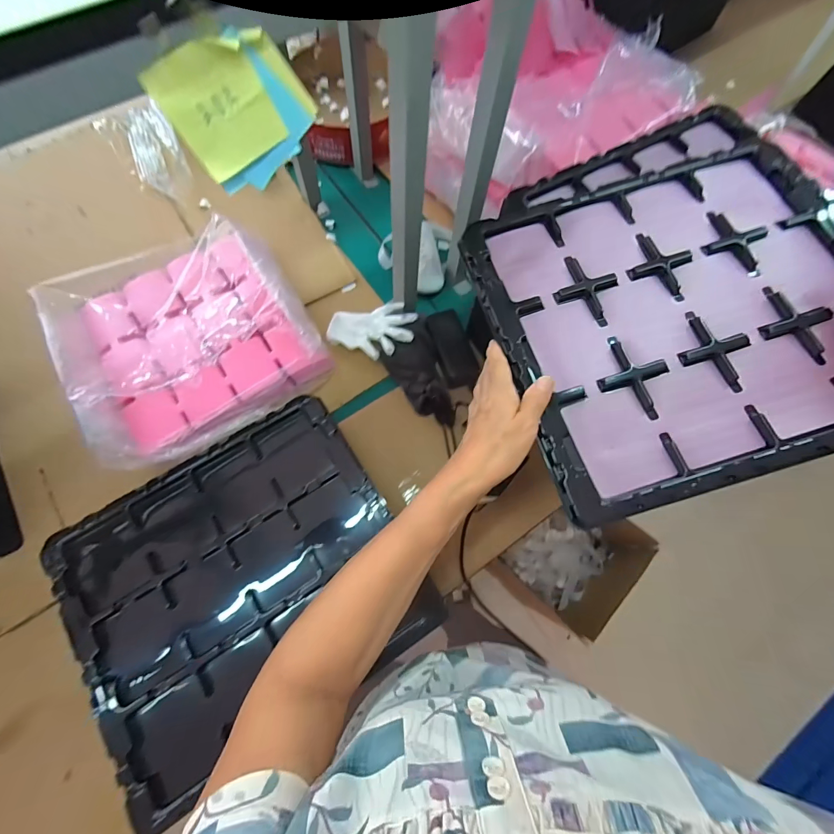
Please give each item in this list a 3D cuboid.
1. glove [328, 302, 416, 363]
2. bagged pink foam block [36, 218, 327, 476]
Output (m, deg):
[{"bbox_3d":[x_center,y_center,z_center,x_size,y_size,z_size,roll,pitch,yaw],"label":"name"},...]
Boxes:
[{"bbox_3d":[-0.080,-0.147,0.646,0.158,0.013,0.095,-7,69,16],"label":"glove"},{"bbox_3d":[-0.354,-0.128,0.602,0.330,0.130,0.314,-31,78,-10],"label":"bagged pink foam block"}]

